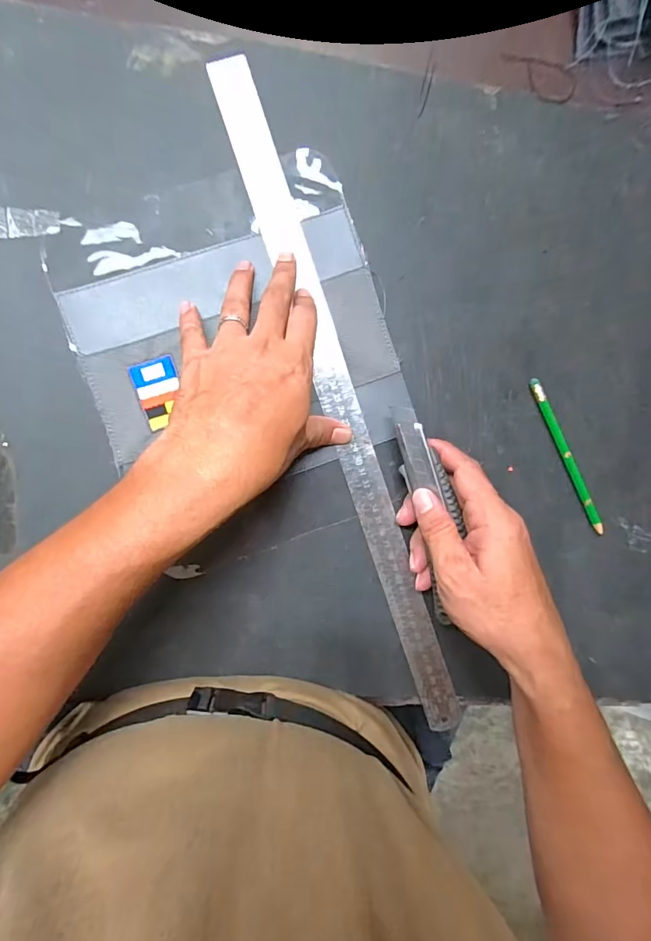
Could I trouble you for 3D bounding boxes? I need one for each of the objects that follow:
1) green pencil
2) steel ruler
[{"bbox_3d":[0.195,-0.010,0.376,0.009,0.007,0.135,-27,96,-4],"label":"green pencil"},{"bbox_3d":[0.015,-0.040,0.358,0.032,0.004,0.521,-18,95,-4],"label":"steel ruler"}]

